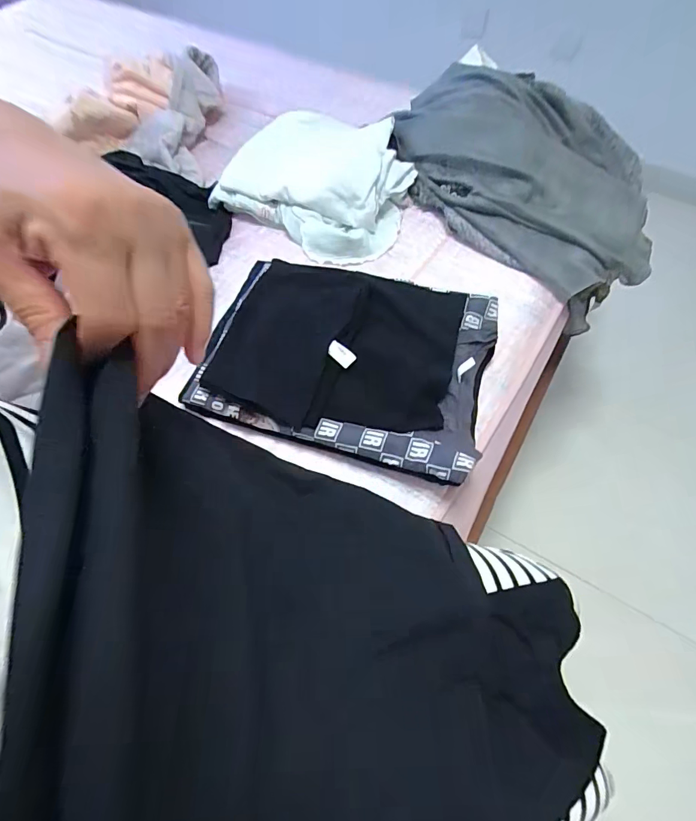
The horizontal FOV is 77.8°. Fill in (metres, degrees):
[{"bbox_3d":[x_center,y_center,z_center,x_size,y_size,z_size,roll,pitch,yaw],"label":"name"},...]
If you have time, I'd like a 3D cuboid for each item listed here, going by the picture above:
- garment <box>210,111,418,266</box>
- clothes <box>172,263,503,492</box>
[{"bbox_3d":[-0.036,-0.405,0.751,0.300,0.111,0.270,26,63,15],"label":"garment"},{"bbox_3d":[-0.003,-0.075,0.578,0.372,0.045,0.271,14,60,8],"label":"clothes"}]

